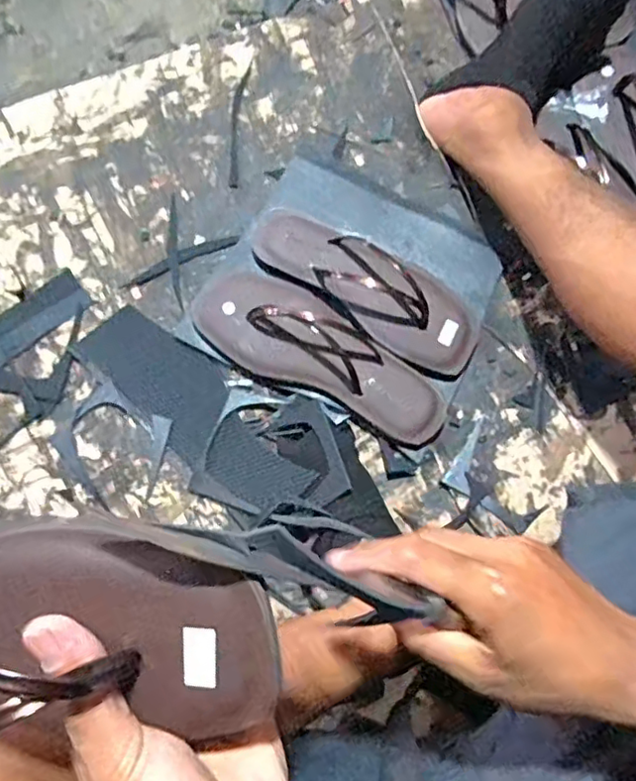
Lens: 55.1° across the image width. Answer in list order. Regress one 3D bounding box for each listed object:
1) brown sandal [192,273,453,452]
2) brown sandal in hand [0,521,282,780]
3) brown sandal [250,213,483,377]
[{"bbox_3d":[0.001,-0.037,0.588,0.266,0.038,0.096,30,80,6],"label":"brown sandal"},{"bbox_3d":[-0.141,0.098,0.238,0.243,0.047,0.084,-3,78,6],"label":"brown sandal in hand"},{"bbox_3d":[0.046,-0.108,0.597,0.252,0.047,0.087,33,80,7],"label":"brown sandal"}]

